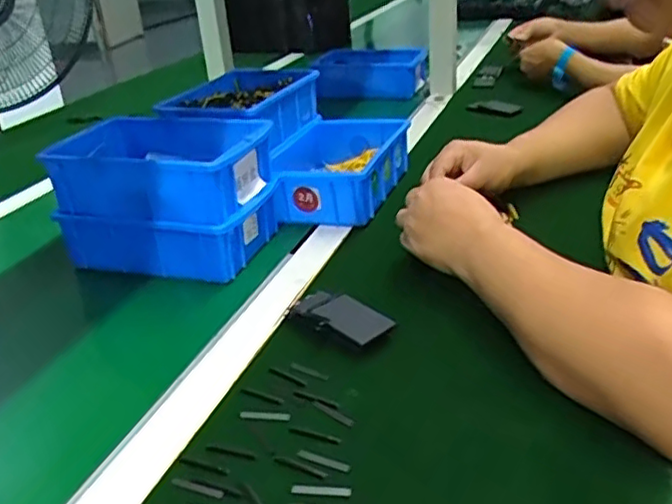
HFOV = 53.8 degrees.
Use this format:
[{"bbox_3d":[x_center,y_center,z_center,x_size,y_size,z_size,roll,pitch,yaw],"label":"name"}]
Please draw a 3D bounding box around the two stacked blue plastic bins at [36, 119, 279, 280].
[{"bbox_3d":[-0.173,-0.066,0.696,0.203,0.113,0.157,4,29,18],"label":"two stacked blue plastic bins"}]

